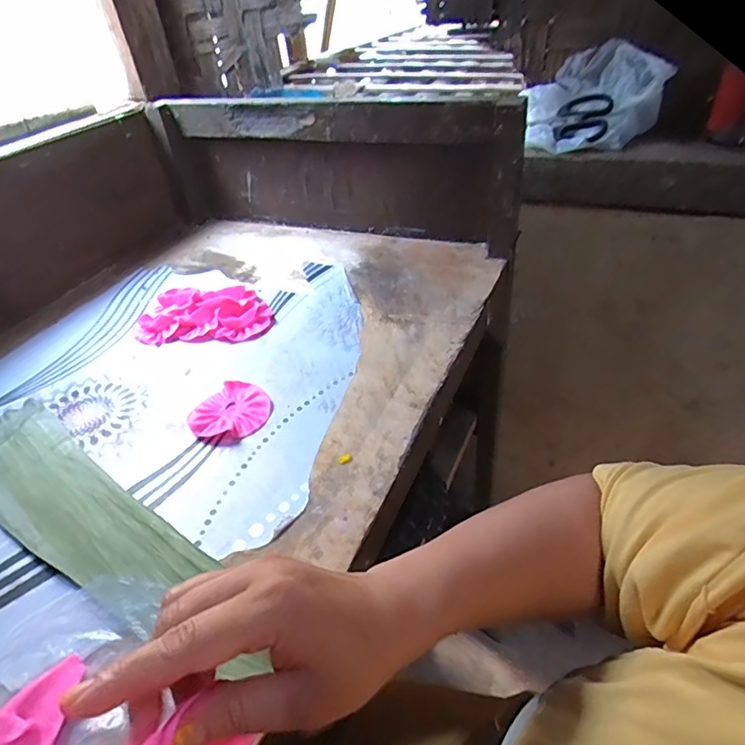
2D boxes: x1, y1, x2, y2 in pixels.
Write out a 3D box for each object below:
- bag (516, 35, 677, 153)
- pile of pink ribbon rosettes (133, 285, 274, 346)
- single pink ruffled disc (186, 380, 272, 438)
[{"bbox_3d":[0.283,-0.361,0.676,0.169,0.118,0.141,9,41,18],"label":"bag"},{"bbox_3d":[-0.200,-0.073,0.622,0.159,0.024,0.095,-2,39,5],"label":"pile of pink ribbon rosettes"},{"bbox_3d":[-0.132,0.037,0.489,0.067,0.010,0.072,-4,39,3],"label":"single pink ruffled disc"}]

